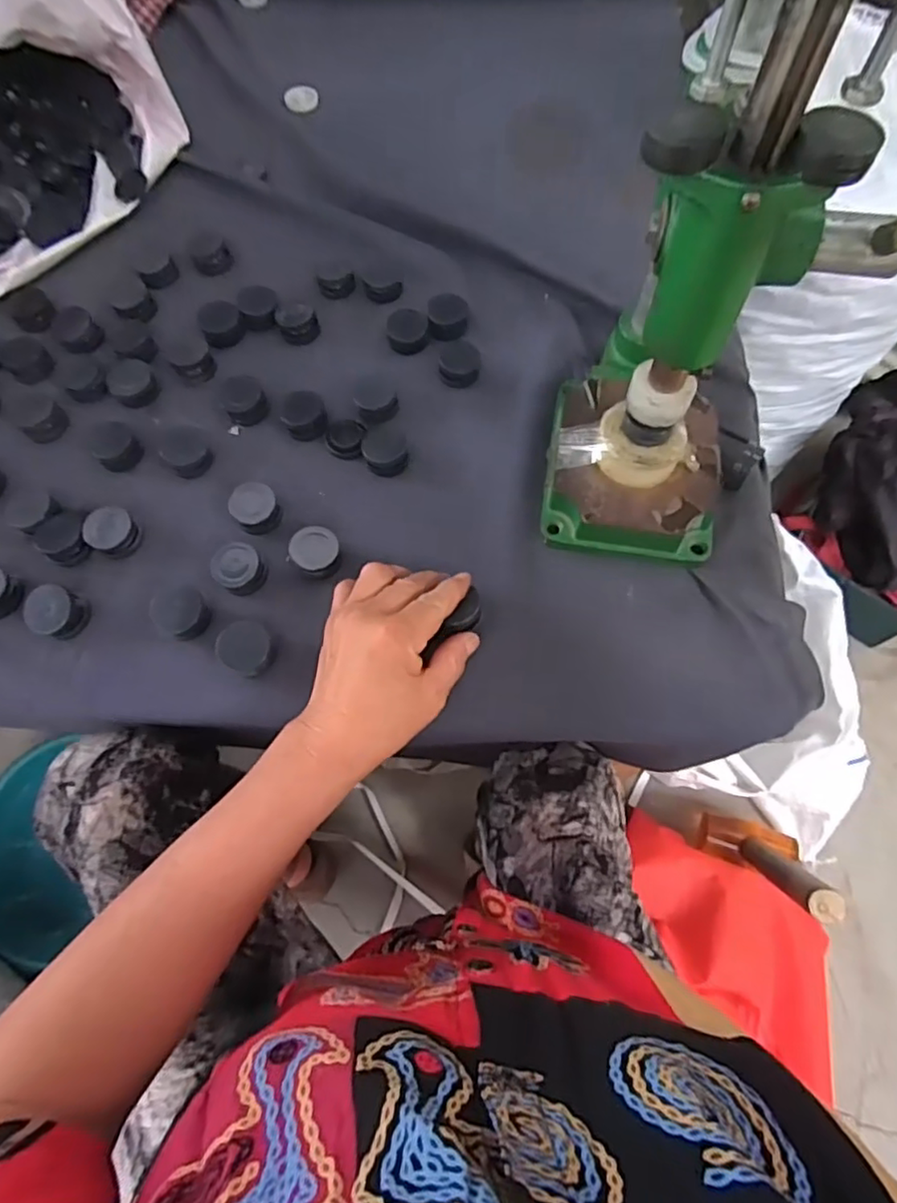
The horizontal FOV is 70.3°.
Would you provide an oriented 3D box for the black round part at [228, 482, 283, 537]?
[{"bbox_3d":[-0.138,-0.066,0.456,0.032,0.020,0.034,1,64,-1],"label":"black round part"}]

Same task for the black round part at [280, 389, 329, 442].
[{"bbox_3d":[-0.111,-0.142,0.491,0.032,0.021,0.033,1,64,-1],"label":"black round part"}]

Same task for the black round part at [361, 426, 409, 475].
[{"bbox_3d":[-0.048,-0.114,0.482,0.032,0.016,0.036,-14,66,-8],"label":"black round part"}]

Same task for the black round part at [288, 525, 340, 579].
[{"bbox_3d":[-0.090,-0.033,0.430,0.031,0.023,0.027,-28,68,-14],"label":"black round part"}]

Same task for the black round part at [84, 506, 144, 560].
[{"bbox_3d":[-0.235,-0.048,0.447,0.040,0.012,0.032,41,70,16],"label":"black round part"}]

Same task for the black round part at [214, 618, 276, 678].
[{"bbox_3d":[-0.130,0.029,0.407,0.033,0.016,0.030,1,64,-1],"label":"black round part"}]

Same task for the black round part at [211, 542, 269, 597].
[{"bbox_3d":[-0.142,-0.024,0.432,0.036,0.011,0.034,1,64,-1],"label":"black round part"}]

